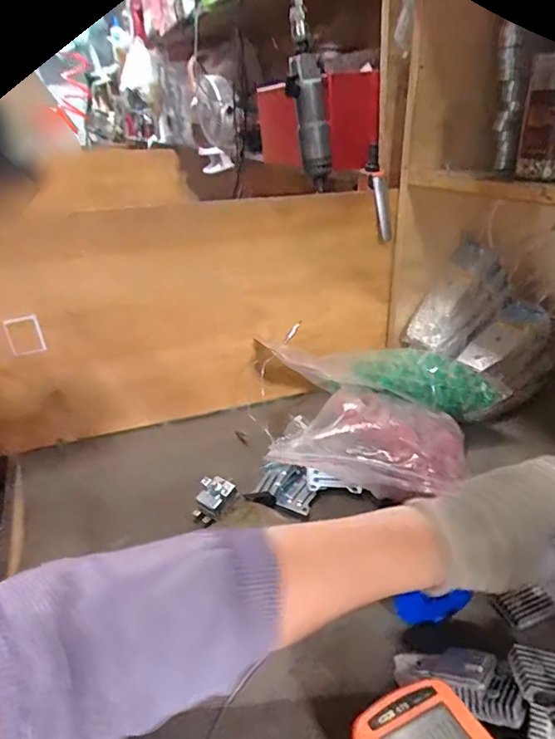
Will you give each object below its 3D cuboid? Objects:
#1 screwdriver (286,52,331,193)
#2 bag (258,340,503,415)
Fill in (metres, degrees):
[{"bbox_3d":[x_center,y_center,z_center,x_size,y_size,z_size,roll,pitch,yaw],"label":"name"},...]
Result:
[{"bbox_3d":[0.044,-0.329,0.672,0.044,0.154,0.045,5,27,13],"label":"screwdriver"},{"bbox_3d":[0.133,0.013,0.634,0.293,0.076,0.056,9,31,2],"label":"bag"}]

